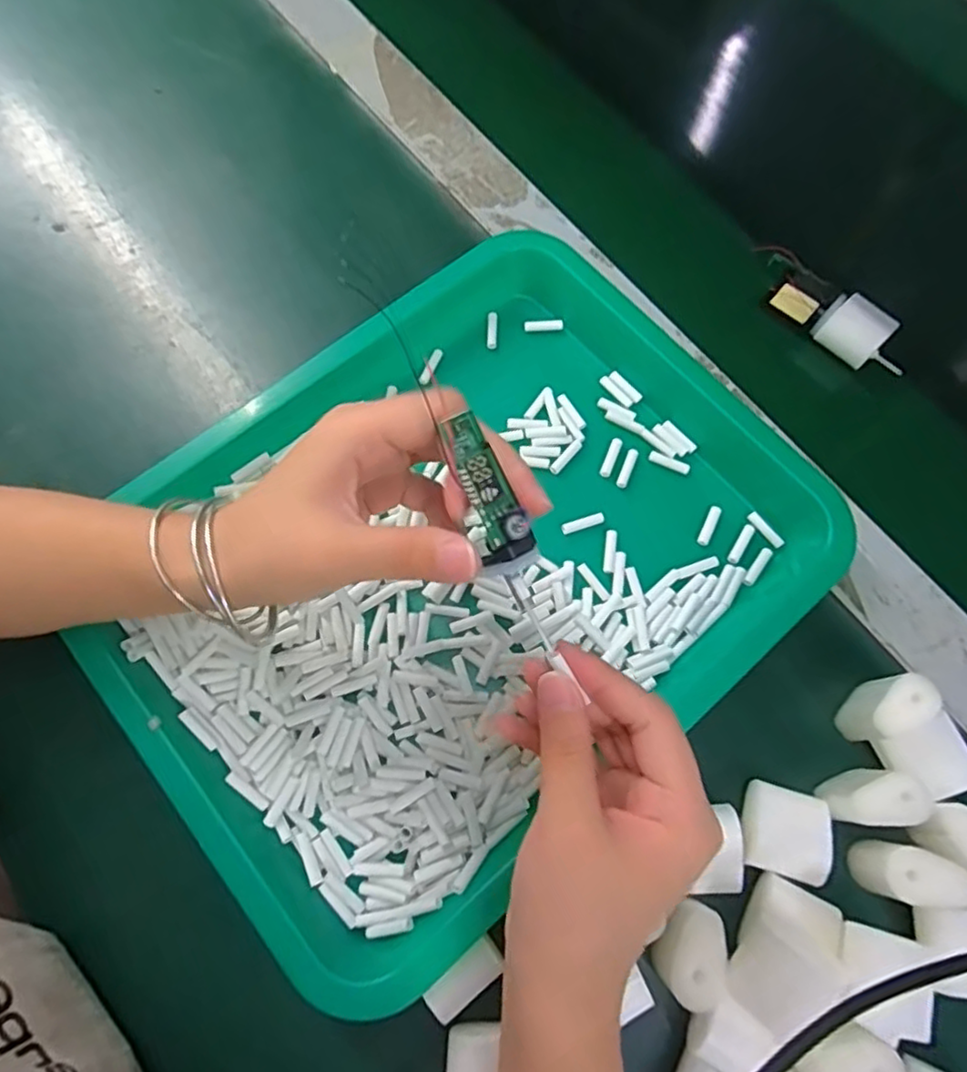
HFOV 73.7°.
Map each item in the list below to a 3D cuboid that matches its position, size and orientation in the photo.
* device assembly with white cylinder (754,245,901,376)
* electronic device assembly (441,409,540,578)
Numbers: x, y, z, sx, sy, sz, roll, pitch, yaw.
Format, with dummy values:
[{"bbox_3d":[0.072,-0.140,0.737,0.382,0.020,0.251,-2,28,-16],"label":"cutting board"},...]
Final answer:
[{"bbox_3d":[0.213,-0.138,0.406,0.036,0.035,0.107,-42,77,-14],"label":"device assembly with white cylinder"},{"bbox_3d":[0.001,-0.012,0.202,0.017,0.009,0.049,-24,97,-10],"label":"electronic device assembly"}]

